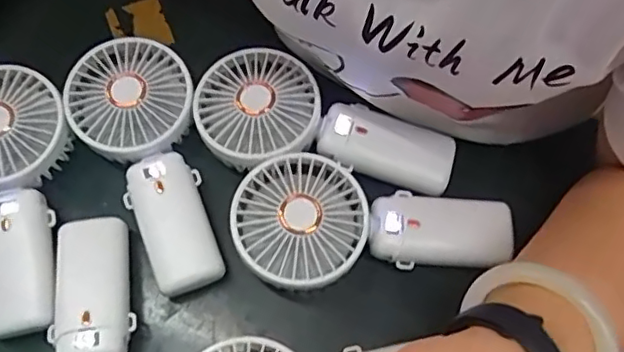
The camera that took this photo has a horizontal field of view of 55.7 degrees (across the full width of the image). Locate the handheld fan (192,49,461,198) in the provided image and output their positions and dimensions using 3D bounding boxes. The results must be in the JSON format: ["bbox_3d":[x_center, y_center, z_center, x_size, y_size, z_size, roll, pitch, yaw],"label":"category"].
[{"bbox_3d":[0.005,-0.030,0.414,0.183,0.037,0.084,24,71,7],"label":"handheld fan"}]

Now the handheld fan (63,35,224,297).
[{"bbox_3d":[-0.114,-0.009,0.416,0.081,0.038,0.184,-18,71,-8],"label":"handheld fan"}]

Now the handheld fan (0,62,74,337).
[{"bbox_3d":[-0.200,0.012,0.411,0.093,0.042,0.187,-22,72,-9],"label":"handheld fan"}]

